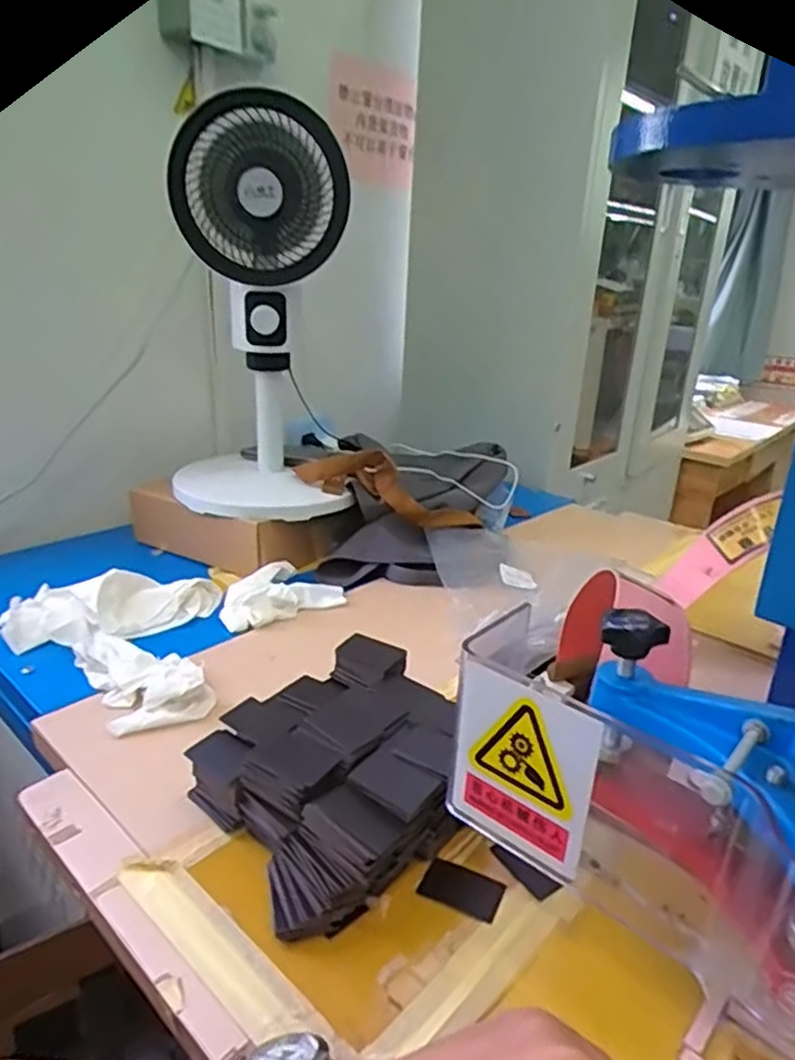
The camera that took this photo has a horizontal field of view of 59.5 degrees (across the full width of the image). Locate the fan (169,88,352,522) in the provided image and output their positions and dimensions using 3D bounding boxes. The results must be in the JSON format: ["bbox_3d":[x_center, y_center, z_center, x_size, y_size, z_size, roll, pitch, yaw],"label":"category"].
[{"bbox_3d":[-0.183,-0.273,0.914,0.230,0.491,0.193,-2,21,-13],"label":"fan"}]

